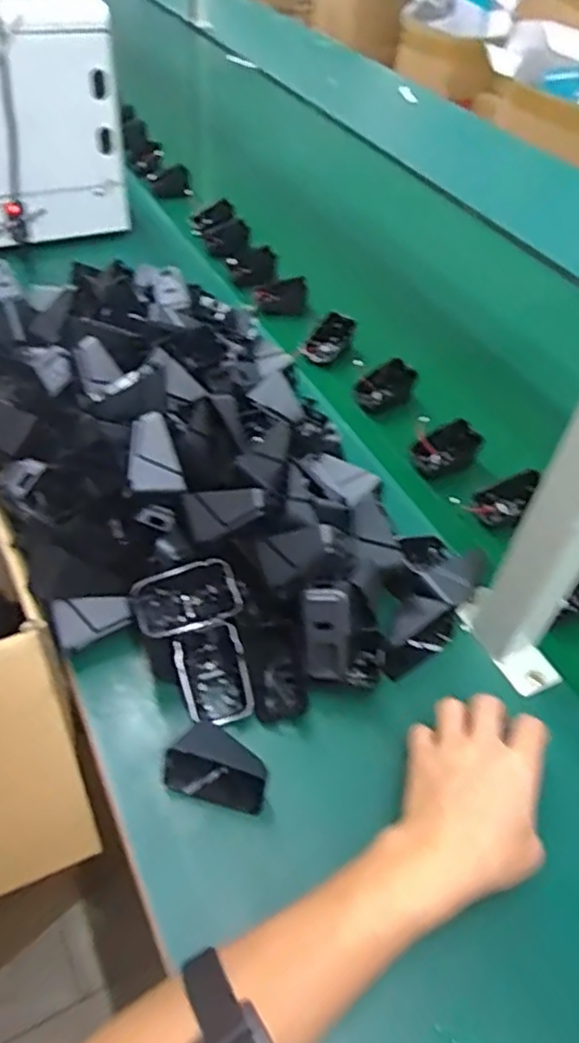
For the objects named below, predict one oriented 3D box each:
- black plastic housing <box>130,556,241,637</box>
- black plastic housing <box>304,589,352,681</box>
[{"bbox_3d":[-0.078,0.060,0.509,0.076,0.029,0.048,-12,51,-15],"label":"black plastic housing"},{"bbox_3d":[0.028,0.084,0.506,0.035,0.069,0.013,-5,8,-8],"label":"black plastic housing"}]

